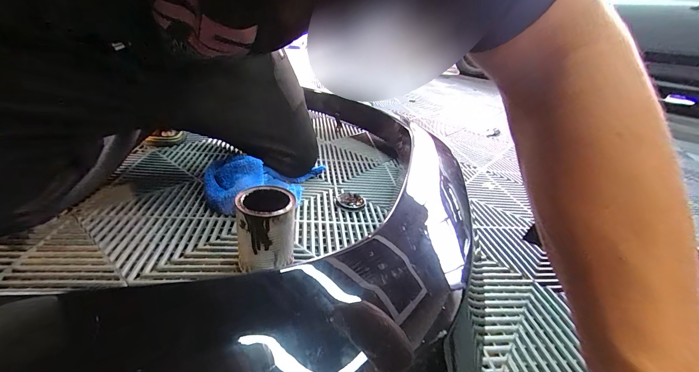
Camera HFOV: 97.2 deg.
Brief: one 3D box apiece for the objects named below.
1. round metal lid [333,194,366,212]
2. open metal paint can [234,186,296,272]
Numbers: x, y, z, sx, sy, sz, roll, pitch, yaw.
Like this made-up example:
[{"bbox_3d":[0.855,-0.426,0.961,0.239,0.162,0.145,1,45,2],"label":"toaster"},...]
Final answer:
[{"bbox_3d":[0.000,0.032,0.613,0.062,0.007,0.065,6,27,-3],"label":"round metal lid"},{"bbox_3d":[-0.111,0.062,0.412,0.076,0.113,0.070,-1,28,-15],"label":"open metal paint can"}]

